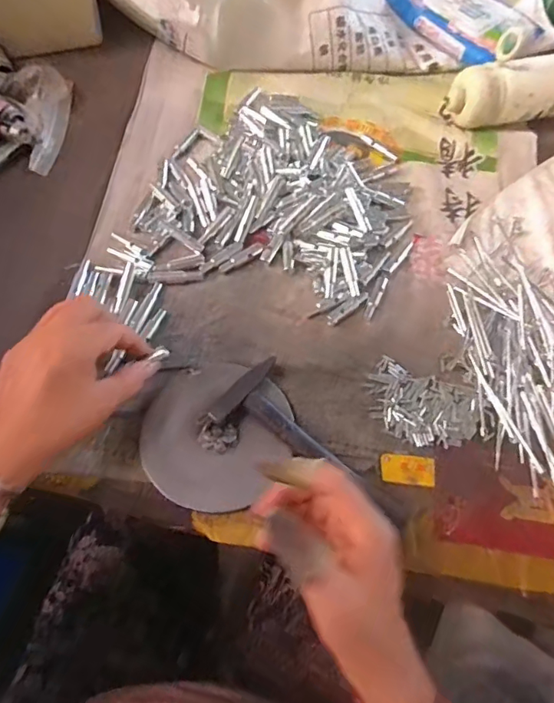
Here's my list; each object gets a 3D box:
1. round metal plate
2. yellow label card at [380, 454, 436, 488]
[{"bbox_3d":[-0.050,0.068,0.410,0.117,0.018,0.123,1,63,-1],"label":"round metal plate"},{"bbox_3d":[0.111,0.099,0.412,0.046,0.004,0.025,7,63,2],"label":"yellow label card"}]

